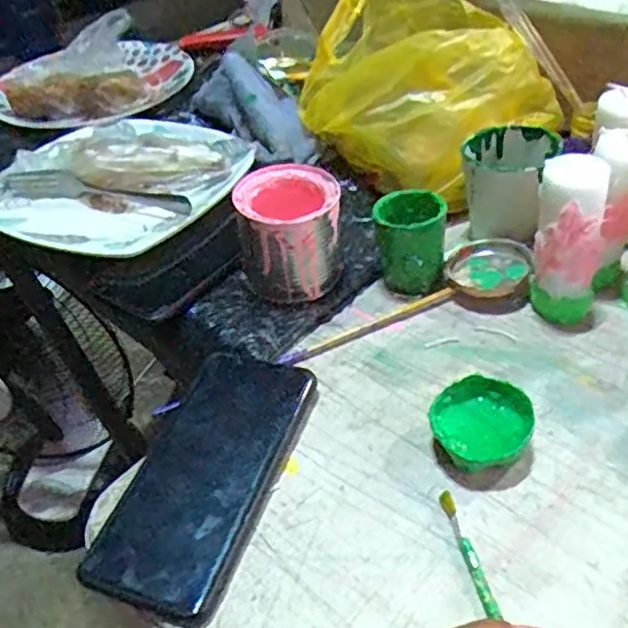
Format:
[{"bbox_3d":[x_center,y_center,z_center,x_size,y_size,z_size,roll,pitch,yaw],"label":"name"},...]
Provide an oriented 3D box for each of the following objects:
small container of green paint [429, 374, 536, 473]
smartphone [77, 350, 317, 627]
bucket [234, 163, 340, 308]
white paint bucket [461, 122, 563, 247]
[{"bbox_3d":[0.094,0.063,0.375,0.054,0.027,0.049,4,43,11],"label":"small container of green paint"},{"bbox_3d":[-0.059,0.086,0.380,0.078,0.011,0.163,11,45,18],"label":"smartphone"},{"bbox_3d":[-0.016,-0.057,0.478,0.067,0.075,0.066,-3,42,3],"label":"bucket"},{"bbox_3d":[0.144,-0.099,0.498,0.063,0.060,0.067,17,46,23],"label":"white paint bucket"}]

